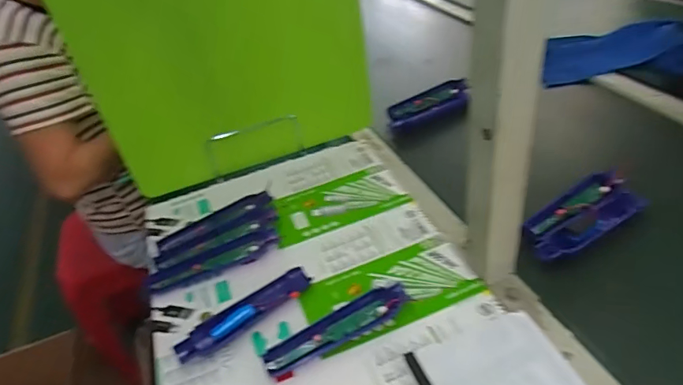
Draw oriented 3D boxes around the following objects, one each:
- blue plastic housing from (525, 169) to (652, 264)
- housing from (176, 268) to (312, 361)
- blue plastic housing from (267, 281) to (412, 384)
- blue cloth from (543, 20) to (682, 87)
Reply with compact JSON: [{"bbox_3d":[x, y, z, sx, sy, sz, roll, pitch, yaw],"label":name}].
[{"bbox_3d":[0.302,0.026,0.582,0.177,0.020,0.074,-27,43,-20],"label":"blue plastic housing"},{"bbox_3d":[-0.108,0.136,0.528,0.162,0.015,0.037,-31,44,-24],"label":"housing"},{"bbox_3d":[-0.002,0.144,0.500,0.165,0.018,0.038,-24,41,-16],"label":"blue plastic housing"},{"bbox_3d":[0.560,-0.263,0.860,0.297,0.028,0.149,-2,57,19],"label":"blue cloth"}]

